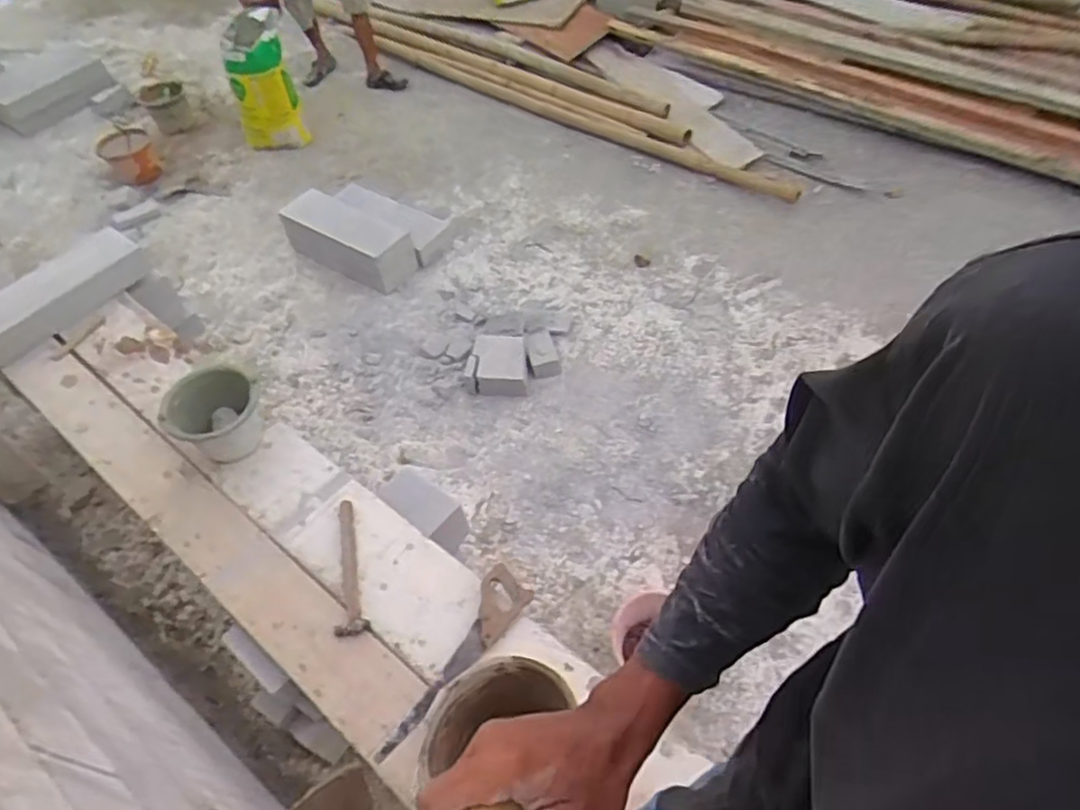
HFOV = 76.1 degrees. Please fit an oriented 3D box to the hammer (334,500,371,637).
[{"bbox_3d":[-0.438,0.374,1.608,0.072,0.047,0.336,-10,51,-3],"label":"hammer"}]

